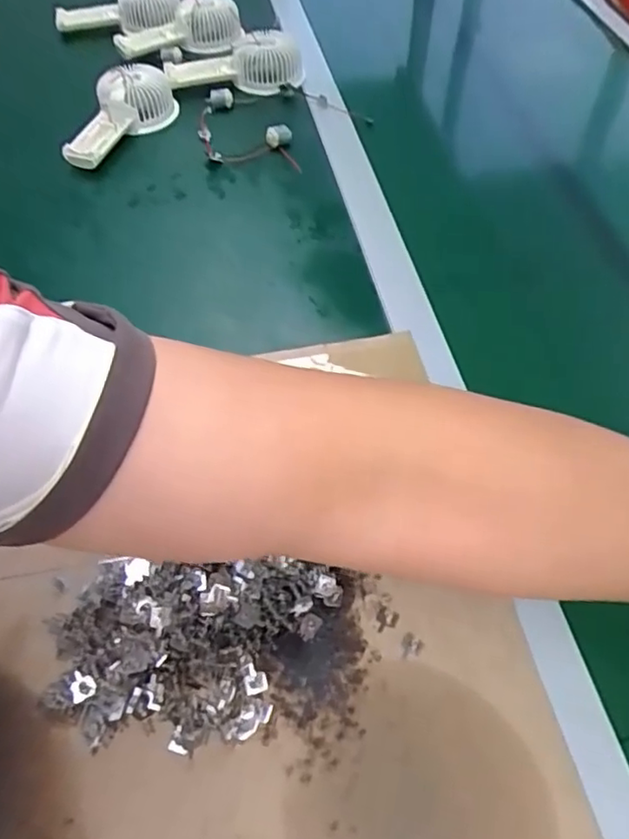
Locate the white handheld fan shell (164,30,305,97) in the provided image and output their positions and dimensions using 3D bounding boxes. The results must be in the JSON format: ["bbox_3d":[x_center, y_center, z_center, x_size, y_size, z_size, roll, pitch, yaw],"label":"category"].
[{"bbox_3d":[-0.093,-0.417,0.722,0.156,0.038,0.072,-4,55,-3],"label":"white handheld fan shell"}]

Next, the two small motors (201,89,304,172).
[{"bbox_3d":[-0.075,-0.313,0.666,0.100,0.017,0.142,-5,55,-4],"label":"two small motors"}]

